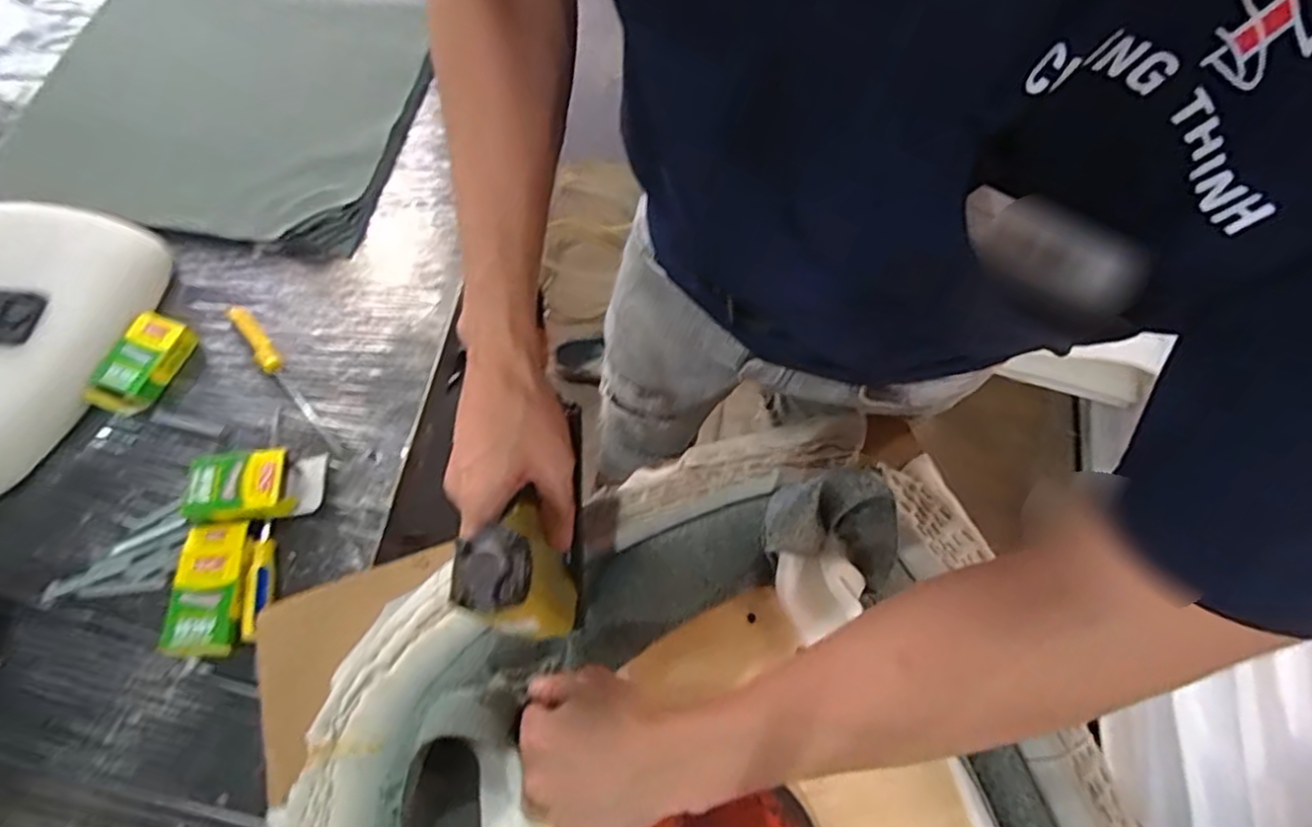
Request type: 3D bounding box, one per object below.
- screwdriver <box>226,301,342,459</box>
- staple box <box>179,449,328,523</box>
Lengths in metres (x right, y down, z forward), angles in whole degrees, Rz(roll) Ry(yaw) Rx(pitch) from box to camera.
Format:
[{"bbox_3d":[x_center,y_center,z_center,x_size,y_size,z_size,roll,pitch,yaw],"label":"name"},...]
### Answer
[{"bbox_3d":[-0.512,-0.053,0.908,0.029,0.037,0.286,-37,70,-12],"label":"screwdriver"},{"bbox_3d":[-0.494,0.090,0.830,0.152,0.054,0.085,-5,67,1],"label":"staple box"}]

